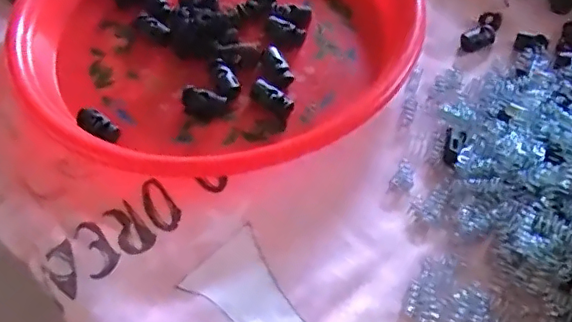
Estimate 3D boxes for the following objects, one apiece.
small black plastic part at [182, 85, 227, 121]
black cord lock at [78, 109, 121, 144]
[{"bbox_3d":[-0.049,-0.034,0.332,0.025,0.010,0.016,12,56,11],"label":"small black plastic part"},{"bbox_3d":[-0.108,-0.021,0.328,0.028,0.009,0.013,33,62,23],"label":"black cord lock"}]

